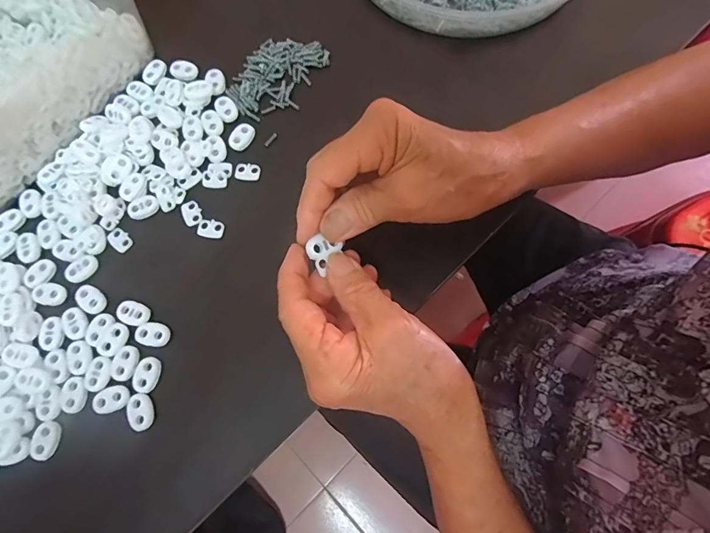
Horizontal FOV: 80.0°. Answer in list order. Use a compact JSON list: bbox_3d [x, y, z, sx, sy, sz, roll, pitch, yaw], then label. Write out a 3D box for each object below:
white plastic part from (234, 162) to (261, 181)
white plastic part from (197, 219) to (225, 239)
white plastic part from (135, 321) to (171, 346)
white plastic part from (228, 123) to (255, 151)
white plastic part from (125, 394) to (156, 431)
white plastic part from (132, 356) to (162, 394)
[{"bbox_3d":[-0.081,-0.071,0.316,0.019,0.004,0.013,8,75,4],"label":"white plastic part"},{"bbox_3d":[-0.104,-0.027,0.305,0.019,0.004,0.014,6,75,3],"label":"white plastic part"},{"bbox_3d":[-0.135,0.045,0.283,0.022,0.004,0.015,12,75,5],"label":"white plastic part"},{"bbox_3d":[-0.087,-0.099,0.323,0.016,0.005,0.022,30,77,9],"label":"white plastic part"},{"bbox_3d":[-0.136,0.092,0.266,0.015,0.004,0.022,-23,75,-5],"label":"white plastic part"},{"bbox_3d":[-0.136,0.069,0.273,0.016,0.004,0.022,9,75,4],"label":"white plastic part"}]

